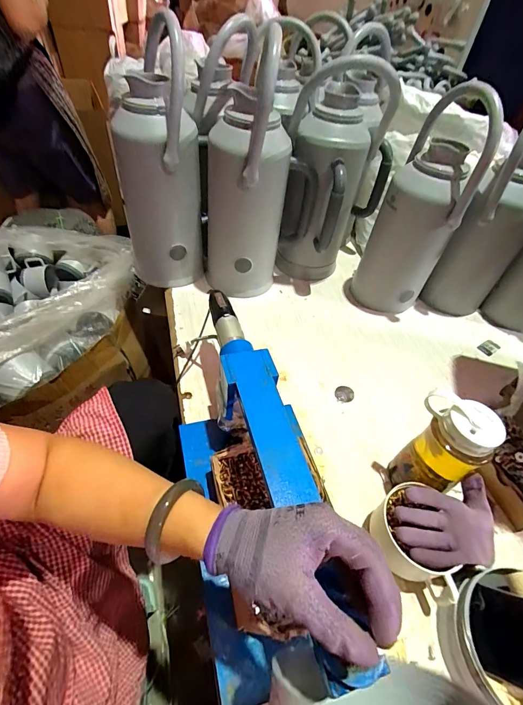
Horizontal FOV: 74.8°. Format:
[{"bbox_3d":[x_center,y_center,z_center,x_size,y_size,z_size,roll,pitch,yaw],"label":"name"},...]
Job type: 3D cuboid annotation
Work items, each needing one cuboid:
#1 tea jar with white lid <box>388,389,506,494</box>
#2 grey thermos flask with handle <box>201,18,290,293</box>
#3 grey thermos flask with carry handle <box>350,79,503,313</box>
[{"bbox_3d":[0.249,0.144,0.488,0.085,0.183,0.076,15,49,7],"label":"tea jar with white lid"},{"bbox_3d":[-0.035,-0.327,0.709,0.170,0.415,0.186,5,48,-2],"label":"grey thermos flask with handle"},{"bbox_3d":[0.324,-0.284,0.725,0.155,0.423,0.142,20,49,11],"label":"grey thermos flask with carry handle"}]

